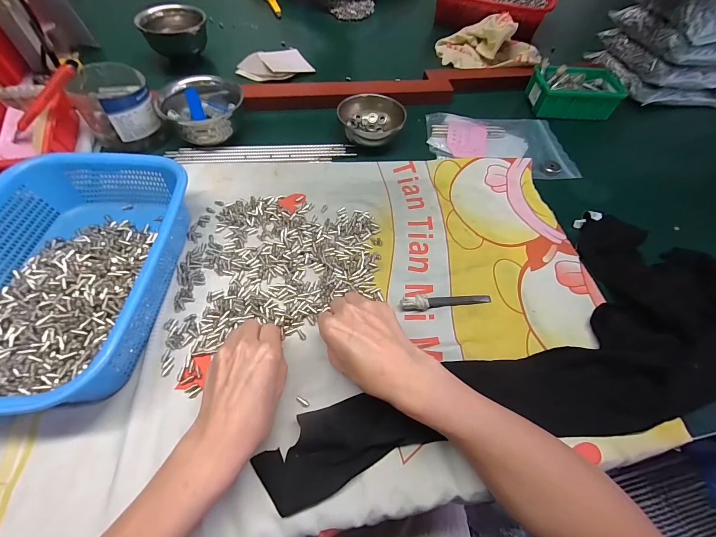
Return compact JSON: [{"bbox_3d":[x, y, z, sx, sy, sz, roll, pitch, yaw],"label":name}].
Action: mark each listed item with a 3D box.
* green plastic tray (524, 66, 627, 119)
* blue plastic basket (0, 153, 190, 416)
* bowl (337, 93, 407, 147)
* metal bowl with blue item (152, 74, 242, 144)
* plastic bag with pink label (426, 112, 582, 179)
[{"bbox_3d":[0.412,-0.338,0.610,0.148,0.055,0.099,6,57,0],"label":"green plastic tray"},{"bbox_3d":[-0.305,-0.008,0.340,0.201,0.071,0.302,2,57,-2],"label":"blue plastic basket"},{"bbox_3d":[0.020,-0.238,0.521,0.107,0.049,0.085,6,57,1],"label":"bowl"},{"bbox_3d":[-0.243,-0.249,0.500,0.114,0.067,0.100,-33,64,-22],"label":"metal bowl with blue item"},{"bbox_3d":[0.241,-0.216,0.541,0.234,0.013,0.147,2,57,-2],"label":"plastic bag with pink label"}]

